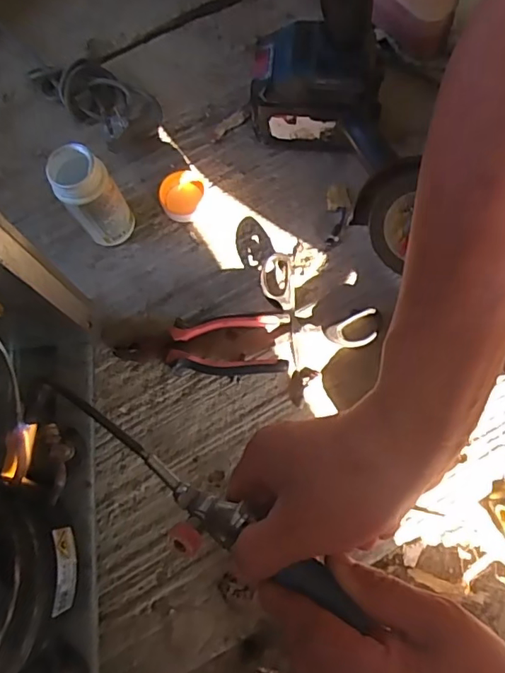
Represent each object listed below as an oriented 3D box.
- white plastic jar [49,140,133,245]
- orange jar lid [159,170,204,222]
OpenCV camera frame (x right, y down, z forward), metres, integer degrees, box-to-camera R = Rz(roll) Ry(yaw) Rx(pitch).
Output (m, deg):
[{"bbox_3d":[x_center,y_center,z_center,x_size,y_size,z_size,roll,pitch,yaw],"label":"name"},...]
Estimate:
[{"bbox_3d":[-0.146,-0.126,0.473,0.047,0.110,0.049,0,76,0],"label":"white plastic jar"},{"bbox_3d":[-0.072,-0.143,0.517,0.039,0.017,0.050,18,76,5],"label":"orange jar lid"}]

